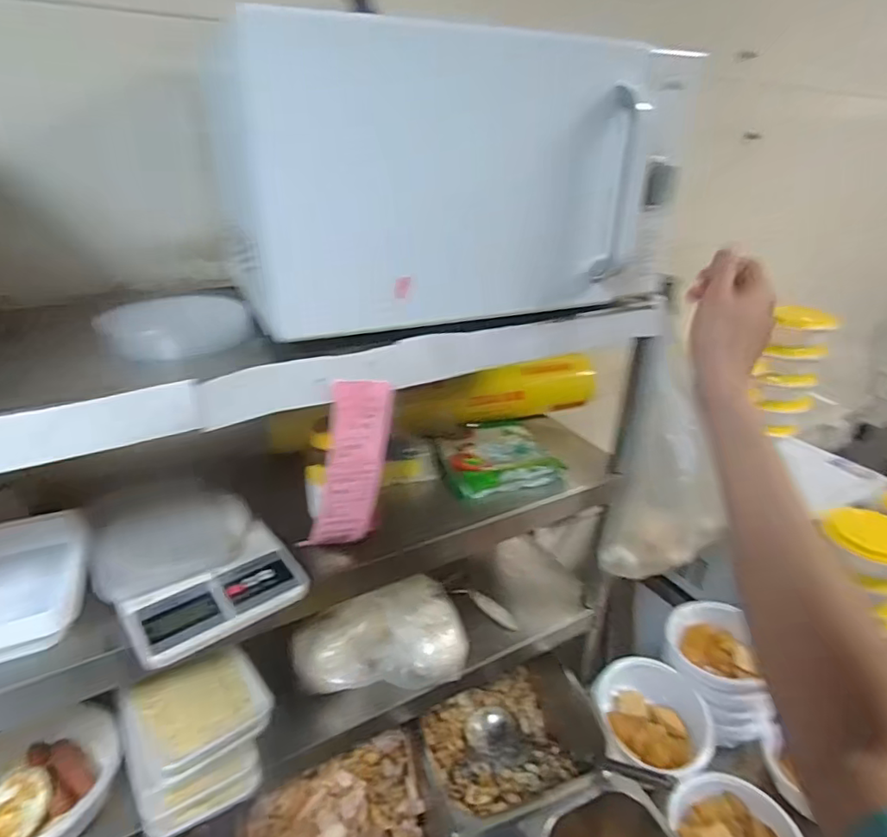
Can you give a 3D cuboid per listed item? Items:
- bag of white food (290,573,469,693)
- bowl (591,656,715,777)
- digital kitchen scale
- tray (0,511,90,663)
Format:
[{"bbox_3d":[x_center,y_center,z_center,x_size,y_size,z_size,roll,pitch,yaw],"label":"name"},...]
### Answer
[{"bbox_3d":[-0.086,0.287,0.765,0.219,0.069,0.145,-8,29,-18],"label":"bag of white food"},{"bbox_3d":[0.314,0.470,0.891,0.188,0.094,0.172,1,28,-1],"label":"bowl"},{"bbox_3d":[-0.272,0.132,0.589,0.161,0.044,0.254,-23,36,-38],"label":"digital kitchen scale"},{"bbox_3d":[-0.410,0.153,0.544,0.124,0.044,0.177,-13,31,-25],"label":"tray"}]

